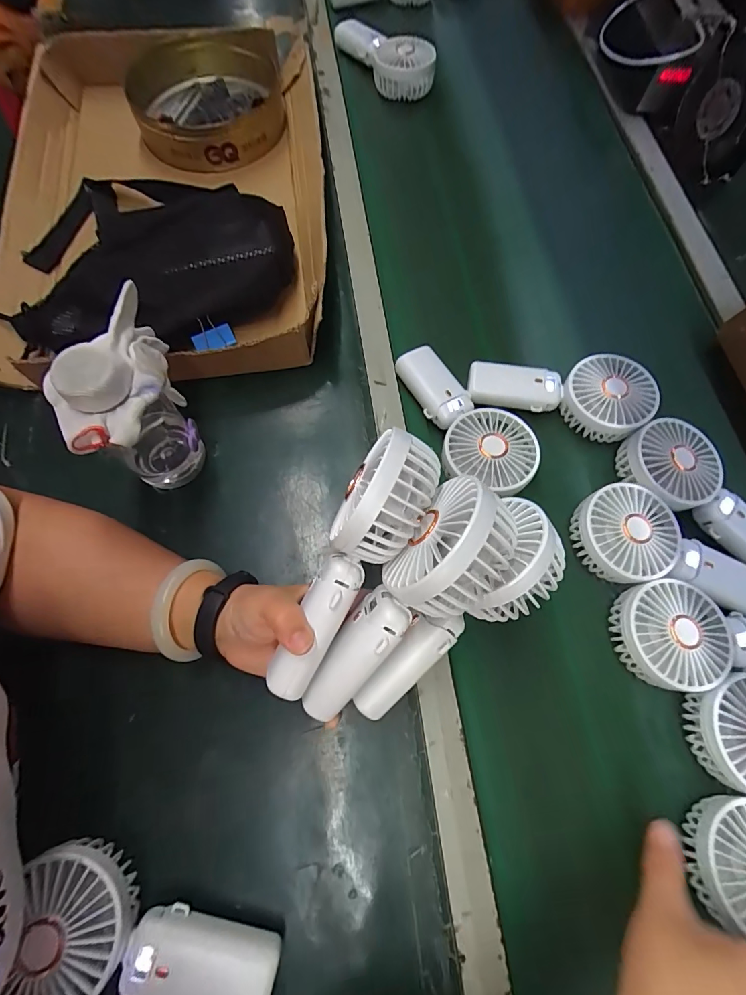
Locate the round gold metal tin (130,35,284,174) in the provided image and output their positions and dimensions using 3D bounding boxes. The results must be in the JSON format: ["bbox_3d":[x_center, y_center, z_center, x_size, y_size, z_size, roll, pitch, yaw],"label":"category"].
[{"bbox_3d":[-0.218,-0.519,0.547,0.195,0.077,0.202,1,70,-2],"label":"round gold metal tin"}]

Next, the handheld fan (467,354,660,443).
[{"bbox_3d":[0.194,-0.111,0.443,0.181,0.036,0.084,8,70,1],"label":"handheld fan"}]

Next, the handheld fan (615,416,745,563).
[{"bbox_3d":[0.327,-0.004,0.404,0.180,0.035,0.090,40,74,12],"label":"handheld fan"}]

